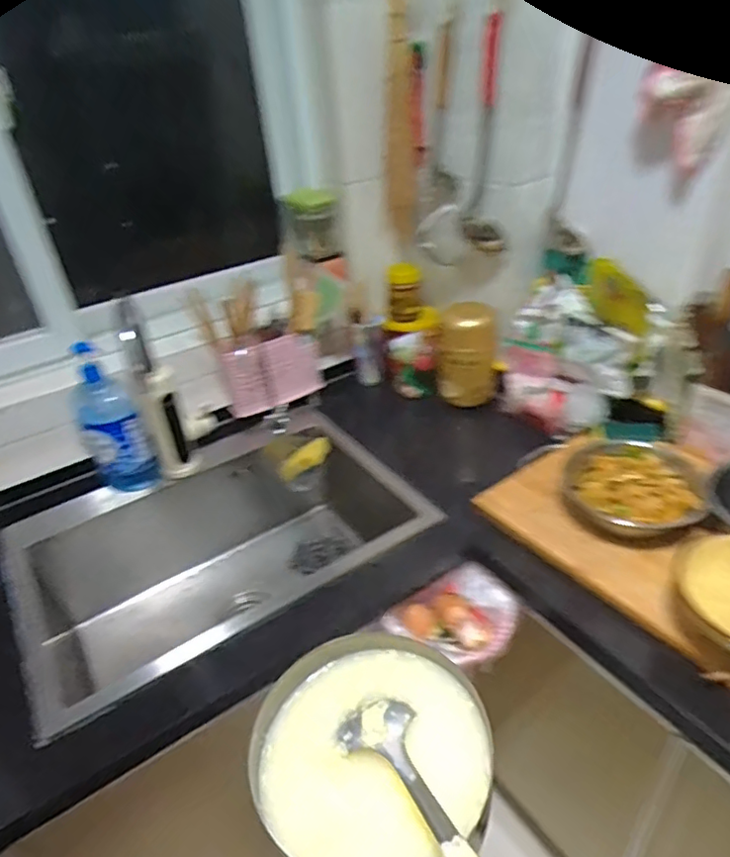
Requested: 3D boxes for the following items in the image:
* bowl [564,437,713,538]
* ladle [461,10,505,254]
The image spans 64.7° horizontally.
[{"bbox_3d":[0.381,0.081,0.822,0.182,0.051,0.157,14,41,25],"label":"bowl"},{"bbox_3d":[0.203,-0.468,0.961,0.077,0.345,0.052,1,37,9],"label":"ladle"}]

